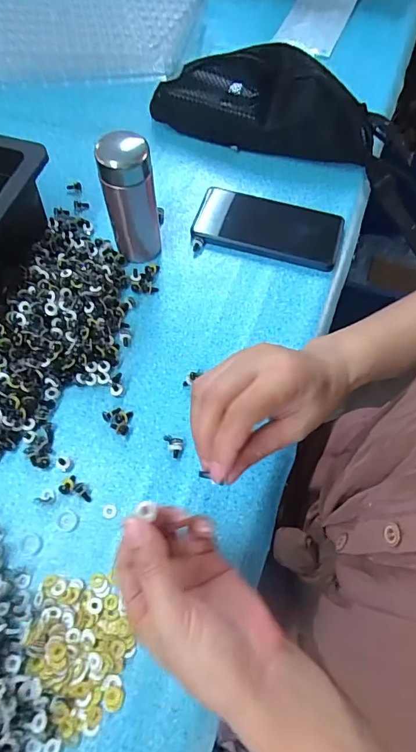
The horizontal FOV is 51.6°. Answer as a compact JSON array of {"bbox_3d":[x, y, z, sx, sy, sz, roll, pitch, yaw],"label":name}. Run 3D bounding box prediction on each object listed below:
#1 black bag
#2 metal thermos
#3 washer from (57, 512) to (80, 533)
[{"bbox_3d":[0.072,-0.335,0.537,0.276,0.083,0.078,18,65,6],"label":"black bag"},{"bbox_3d":[-0.079,-0.178,0.441,0.049,0.122,0.049,-7,65,-5],"label":"metal thermos"},{"bbox_3d":[-0.118,0.122,0.362,0.018,0.004,0.016,20,66,7],"label":"washer"}]

